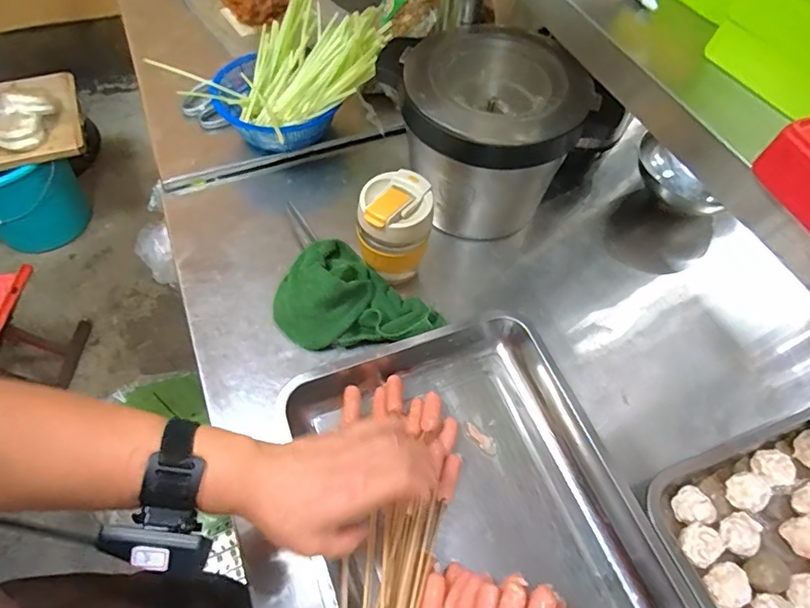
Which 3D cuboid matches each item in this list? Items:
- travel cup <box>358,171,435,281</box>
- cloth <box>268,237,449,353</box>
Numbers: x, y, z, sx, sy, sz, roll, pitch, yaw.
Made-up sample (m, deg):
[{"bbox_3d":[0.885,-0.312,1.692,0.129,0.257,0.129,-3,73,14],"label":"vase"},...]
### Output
[{"bbox_3d":[-0.012,-0.080,0.577,0.078,0.123,0.081,1,59,-2],"label":"travel cup"},{"bbox_3d":[-0.065,-0.001,0.565,0.181,0.062,0.135,39,64,19],"label":"cloth"}]

